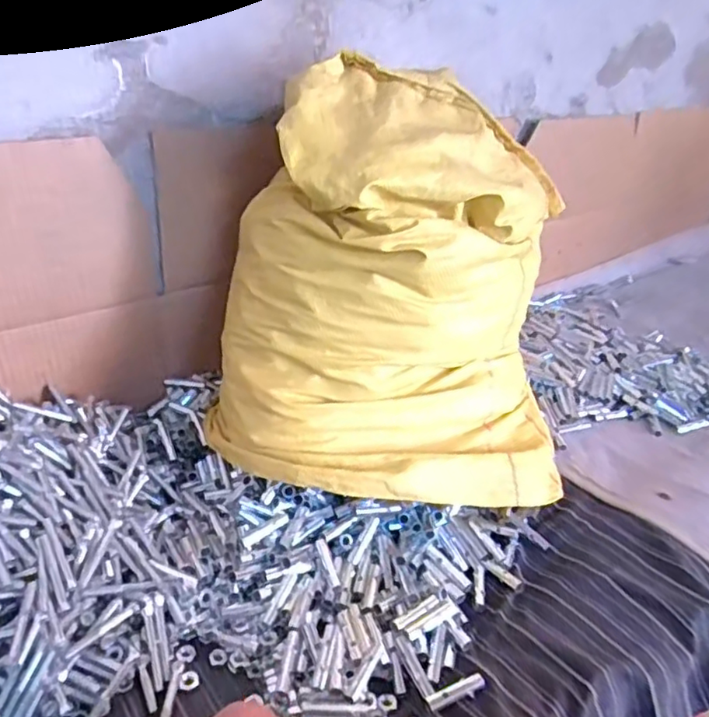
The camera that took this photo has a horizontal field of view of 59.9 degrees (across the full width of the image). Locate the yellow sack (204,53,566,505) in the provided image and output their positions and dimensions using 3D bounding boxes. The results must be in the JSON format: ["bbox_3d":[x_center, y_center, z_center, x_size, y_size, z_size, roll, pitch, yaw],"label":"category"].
[{"bbox_3d":[0.045,-0.060,0.546,0.327,0.316,0.206,-1,31,-12],"label":"yellow sack"}]

